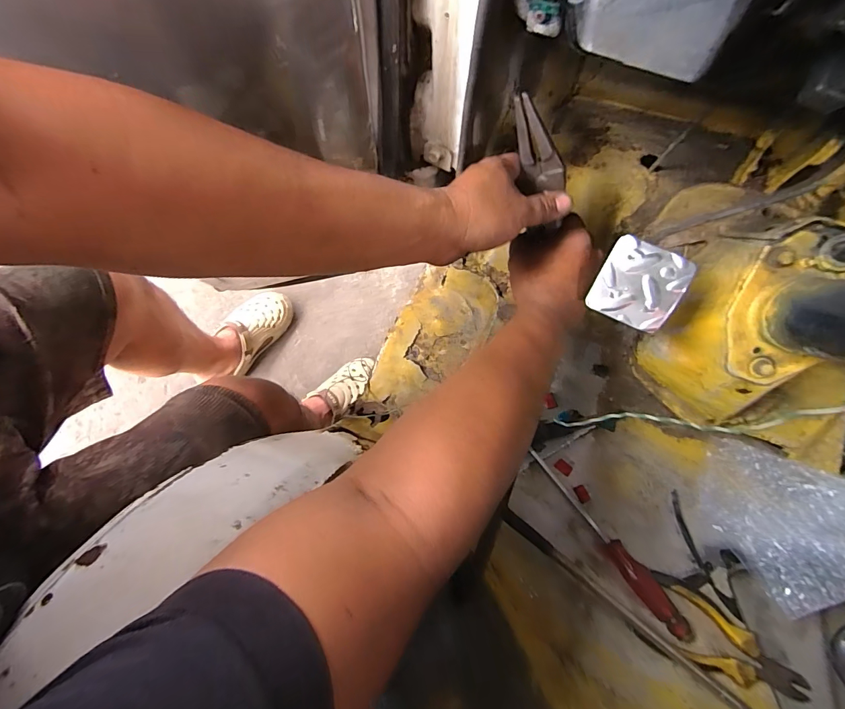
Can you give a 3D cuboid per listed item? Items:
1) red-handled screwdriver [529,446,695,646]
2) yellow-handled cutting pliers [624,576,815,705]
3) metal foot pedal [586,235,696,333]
[{"bbox_3d":[0.196,0.200,0.427,0.024,0.025,0.221,-37,73,-14],"label":"red-handled screwdriver"},{"bbox_3d":[0.294,0.291,0.394,0.158,0.017,0.072,31,71,12],"label":"yellow-handled cutting pliers"},{"bbox_3d":[0.203,-0.064,0.369,0.071,0.008,0.072,26,111,11],"label":"metal foot pedal"}]

